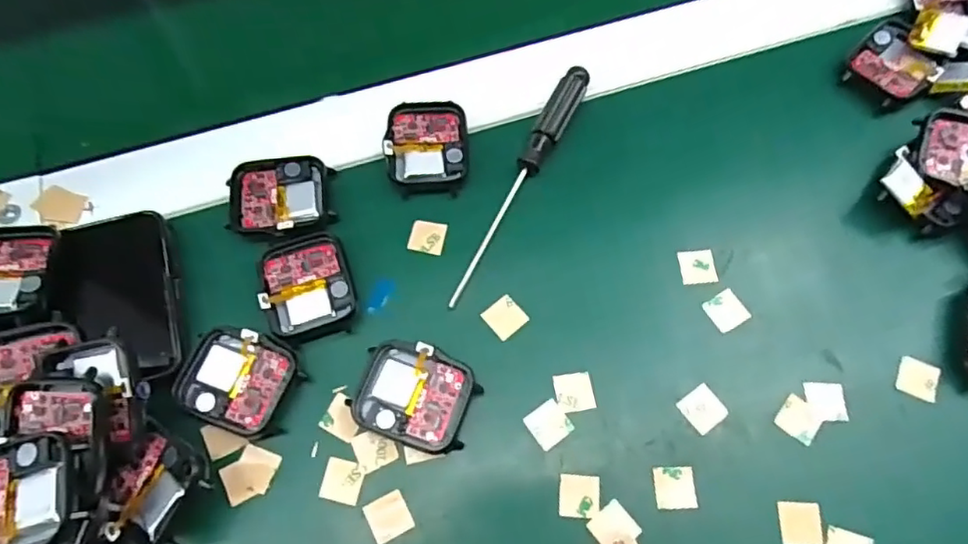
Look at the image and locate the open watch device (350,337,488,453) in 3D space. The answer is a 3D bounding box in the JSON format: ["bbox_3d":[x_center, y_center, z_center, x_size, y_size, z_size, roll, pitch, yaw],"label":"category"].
[{"bbox_3d":[-0.027,0.049,0.245,0.045,0.011,0.037,19,70,9],"label":"open watch device"}]

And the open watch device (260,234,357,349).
[{"bbox_3d":[-0.075,0.006,0.261,0.036,0.007,0.045,-17,69,-5],"label":"open watch device"}]

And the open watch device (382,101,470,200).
[{"bbox_3d":[-0.026,-0.058,0.288,0.037,0.009,0.046,-4,68,0],"label":"open watch device"}]

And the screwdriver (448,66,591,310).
[{"bbox_3d":[0.016,-0.042,0.281,0.013,0.011,0.131,26,71,12],"label":"screwdriver"}]

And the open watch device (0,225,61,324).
[{"bbox_3d":[-0.194,0.001,0.247,0.035,0.006,0.046,-3,61,-11],"label":"open watch device"}]

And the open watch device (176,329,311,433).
[{"bbox_3d":[-0.097,0.044,0.247,0.044,0.010,0.037,21,70,10],"label":"open watch device"}]

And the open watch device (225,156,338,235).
[{"bbox_3d":[-0.092,-0.034,0.278,0.045,0.007,0.039,-6,68,-1],"label":"open watch device"}]

